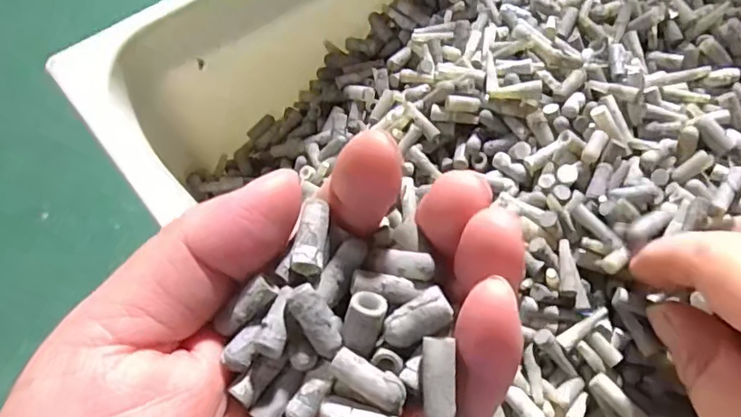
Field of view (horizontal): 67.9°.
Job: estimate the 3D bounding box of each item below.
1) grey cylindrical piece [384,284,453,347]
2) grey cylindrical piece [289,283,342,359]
[{"bbox_3d":[0.010,0.023,0.115,0.014,0.005,0.008,-28,69,-13],"label":"grey cylindrical piece"},{"bbox_3d":[-0.011,0.024,0.115,0.007,0.004,0.016,-31,97,-14],"label":"grey cylindrical piece"}]

